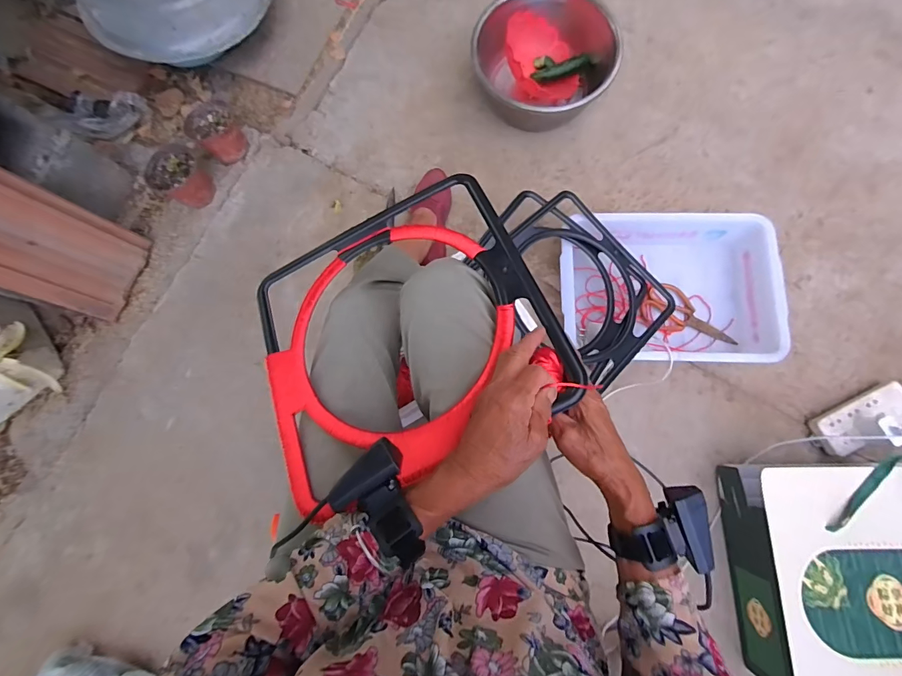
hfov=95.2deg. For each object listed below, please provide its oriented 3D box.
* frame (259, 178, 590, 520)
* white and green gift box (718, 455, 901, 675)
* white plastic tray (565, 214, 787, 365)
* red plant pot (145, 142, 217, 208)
[{"bbox_3d":[-0.064,-0.012,0.476,0.333,0.019,0.322,-25,65,6],"label":"frame"},{"bbox_3d":[0.704,0.397,0.713,0.373,0.141,0.338,-3,81,2],"label":"white and green gift box"},{"bbox_3d":[0.441,-0.108,0.860,0.425,0.100,0.319,3,81,3],"label":"white plastic tray"},{"bbox_3d":[-0.630,-0.376,0.972,0.109,0.102,0.106,0,81,3],"label":"red plant pot"}]

